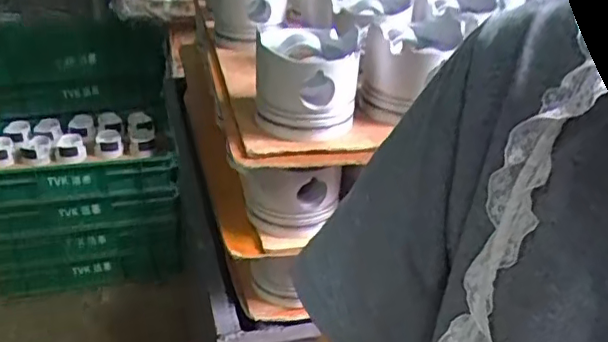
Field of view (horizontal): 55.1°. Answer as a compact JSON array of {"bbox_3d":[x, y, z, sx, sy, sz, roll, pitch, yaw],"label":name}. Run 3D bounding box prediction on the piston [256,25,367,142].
[{"bbox_3d":[0.005,-0.085,0.528,0.087,0.081,0.091,7,29,7],"label":"piston"}]

